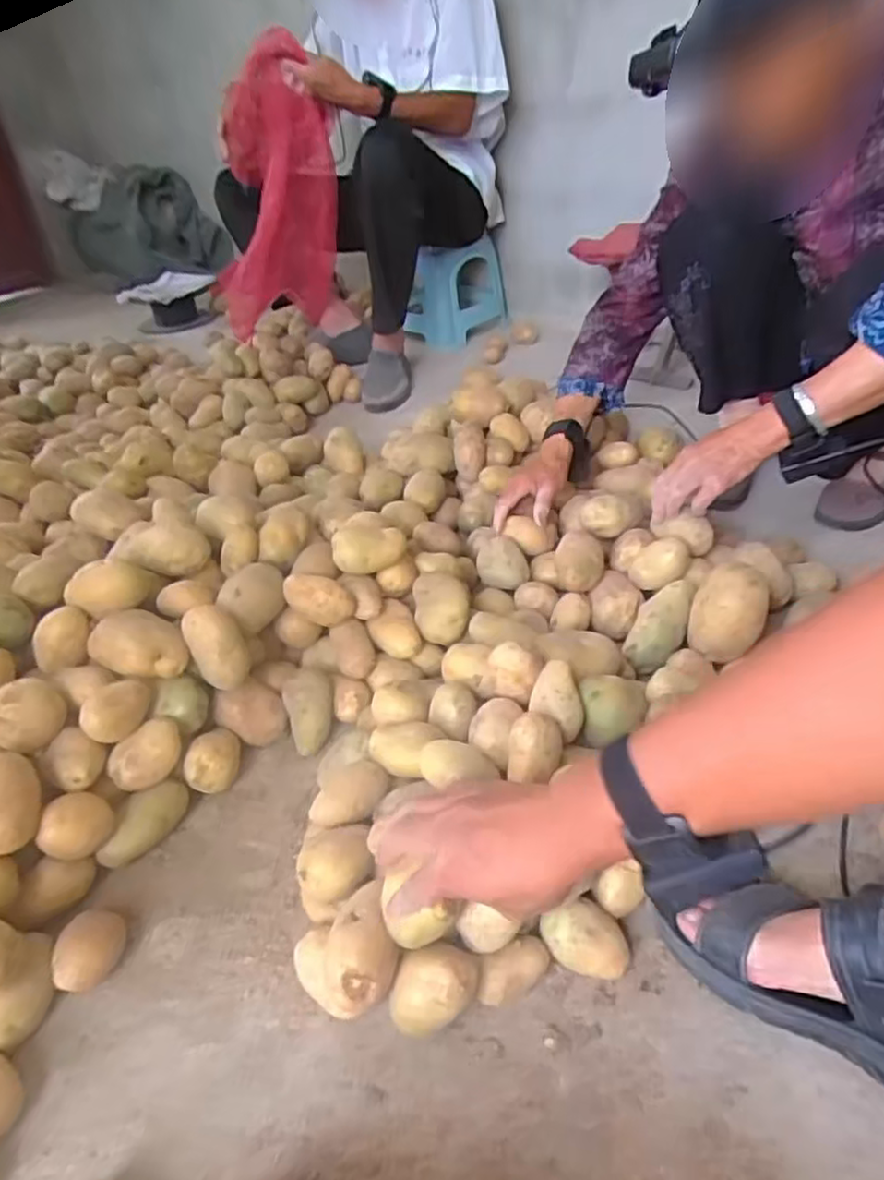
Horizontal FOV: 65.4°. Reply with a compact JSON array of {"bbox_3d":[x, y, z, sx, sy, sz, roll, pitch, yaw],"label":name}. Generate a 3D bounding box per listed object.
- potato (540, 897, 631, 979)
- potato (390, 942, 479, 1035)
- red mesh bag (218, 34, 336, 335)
[{"bbox_3d":[0.113,0.278,0.543,0.066,0.055,0.042,3,37,12],"label":"potato"},{"bbox_3d":[-0.006,0.286,0.498,0.066,0.039,0.043,-15,37,-11],"label":"potato"},{"bbox_3d":[-0.352,-0.882,1.537,0.277,0.650,0.260,-34,69,-32],"label":"red mesh bag"}]

